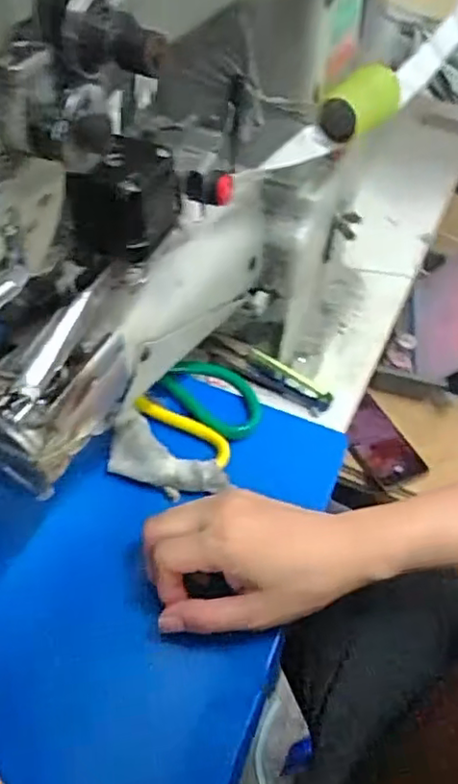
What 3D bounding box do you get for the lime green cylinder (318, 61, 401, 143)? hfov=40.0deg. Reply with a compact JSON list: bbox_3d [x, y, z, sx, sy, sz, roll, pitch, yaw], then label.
[{"bbox_3d":[0.095,-0.210,0.453,0.032,0.030,0.088,29,53,18],"label":"lime green cylinder"}]

